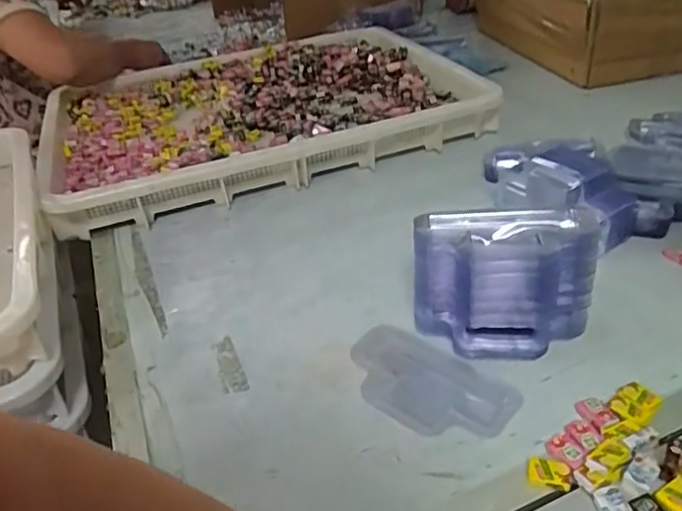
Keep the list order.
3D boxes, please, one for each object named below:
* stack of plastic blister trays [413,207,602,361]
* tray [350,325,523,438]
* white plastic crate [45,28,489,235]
[{"bbox_3d":[0.130,0.020,0.480,0.139,0.104,0.084,2,37,12],"label":"stack of plastic blister trays"},{"bbox_3d":[0.067,0.102,0.464,0.135,0.009,0.079,19,44,32],"label":"tray"},{"bbox_3d":[-0.129,-0.237,0.924,0.635,0.061,0.476,-18,37,-14],"label":"white plastic crate"}]

